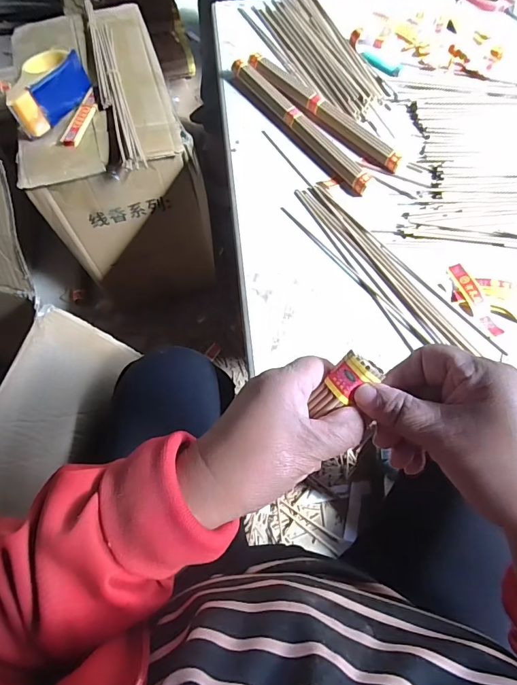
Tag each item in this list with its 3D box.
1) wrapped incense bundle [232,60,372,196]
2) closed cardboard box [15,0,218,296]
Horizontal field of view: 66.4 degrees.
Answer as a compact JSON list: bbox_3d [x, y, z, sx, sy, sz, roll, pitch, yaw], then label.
[{"bbox_3d":[0.056,-0.324,0.583,0.025,0.024,0.307,-34,71,-13],"label":"wrapped incense bundle"},{"bbox_3d":[-0.281,-0.382,0.836,0.268,0.335,0.415,-15,68,-6],"label":"closed cardboard box"}]

